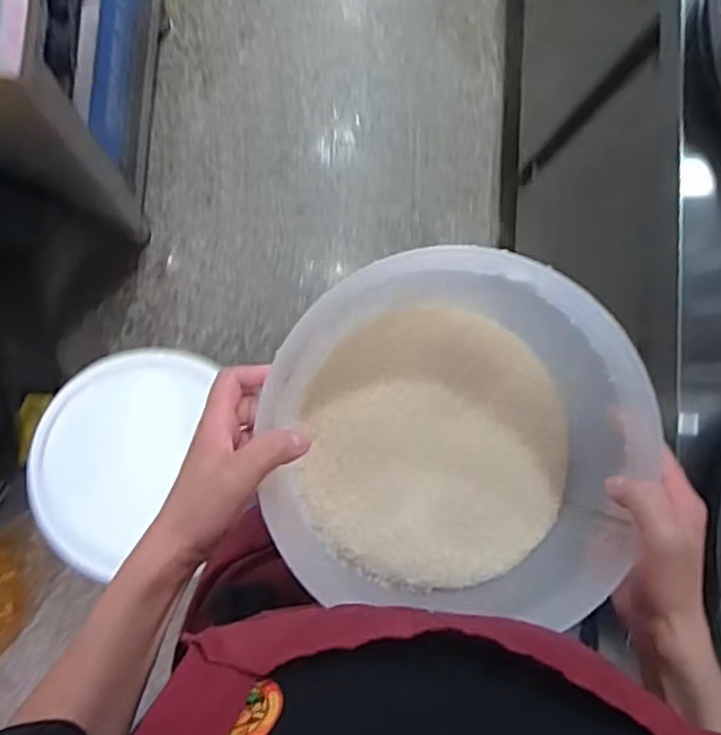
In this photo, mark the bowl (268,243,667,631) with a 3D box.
[{"bbox_3d":[0.065,0.054,0.498,0.233,0.165,0.238,1,84,-7],"label":"bowl"}]

